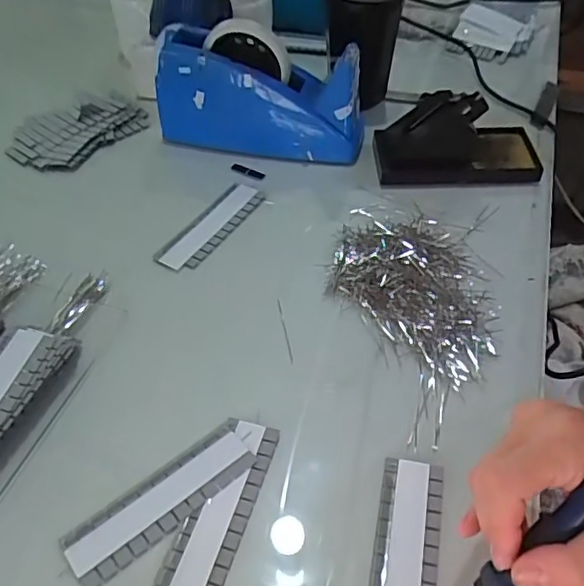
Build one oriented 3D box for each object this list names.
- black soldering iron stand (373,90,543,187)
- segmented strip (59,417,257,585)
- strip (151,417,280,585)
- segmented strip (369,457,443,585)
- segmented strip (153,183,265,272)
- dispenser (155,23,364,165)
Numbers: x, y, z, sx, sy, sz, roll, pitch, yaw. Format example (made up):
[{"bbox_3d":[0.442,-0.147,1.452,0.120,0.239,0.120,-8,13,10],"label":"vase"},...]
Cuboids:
[{"bbox_3d":[0.169,-0.158,0.584,0.162,0.068,0.076,-3,48,-3],"label":"black soldering iron stand"},{"bbox_3d":[-0.082,0.132,0.374,0.127,0.004,0.040,-33,56,-27],"label":"segmented strip"},{"bbox_3d":[-0.046,0.138,0.371,0.040,0.004,0.127,15,49,12],"label":"strip"},{"bbox_3d":[0.068,0.161,0.351,0.038,0.005,0.127,10,49,8],"label":"segmented strip"},{"bbox_3d":[-0.075,-0.065,0.545,0.041,0.004,0.126,26,53,21],"label":"segmented strip"},{"bbox_3d":[-0.031,-0.202,0.600,0.208,0.107,0.063,7,48,6],"label":"dispenser"}]

